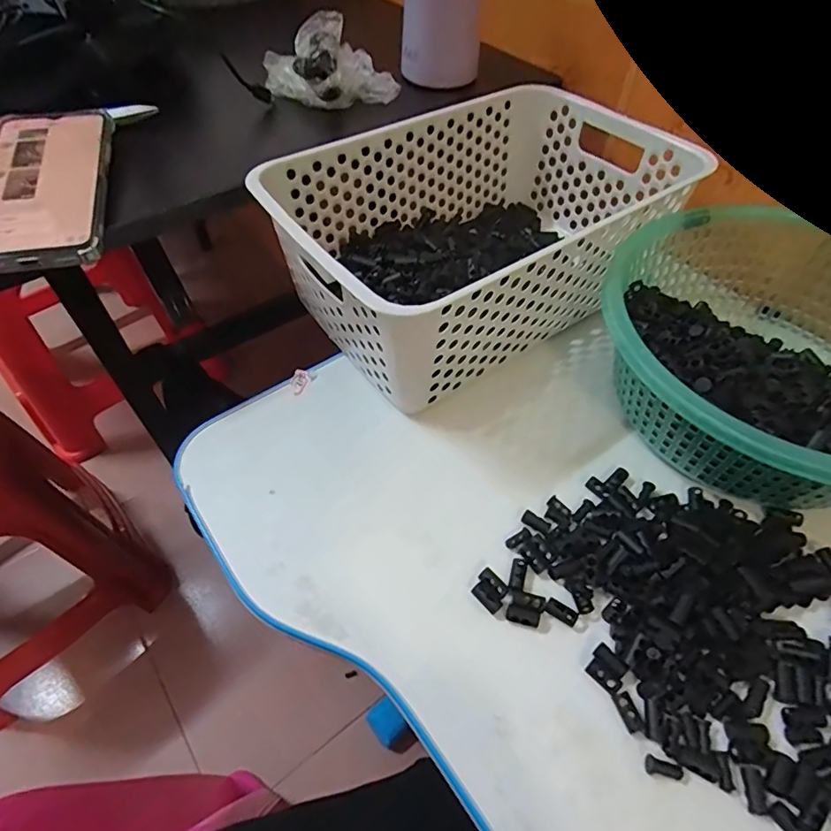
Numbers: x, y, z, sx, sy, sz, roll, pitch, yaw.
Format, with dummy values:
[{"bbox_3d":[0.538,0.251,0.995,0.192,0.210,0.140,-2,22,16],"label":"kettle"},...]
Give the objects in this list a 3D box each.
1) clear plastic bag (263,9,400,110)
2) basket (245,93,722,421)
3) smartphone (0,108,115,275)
[{"bbox_3d":[-0.081,-0.304,0.454,0.095,0.046,0.102,-31,60,-22],"label":"clear plastic bag"},{"bbox_3d":[0.055,-0.152,0.422,0.306,0.110,0.201,-31,60,-22],"label":"basket"},{"bbox_3d":[-0.251,-0.157,0.346,0.076,0.012,0.159,-11,59,-13],"label":"smartphone"}]

